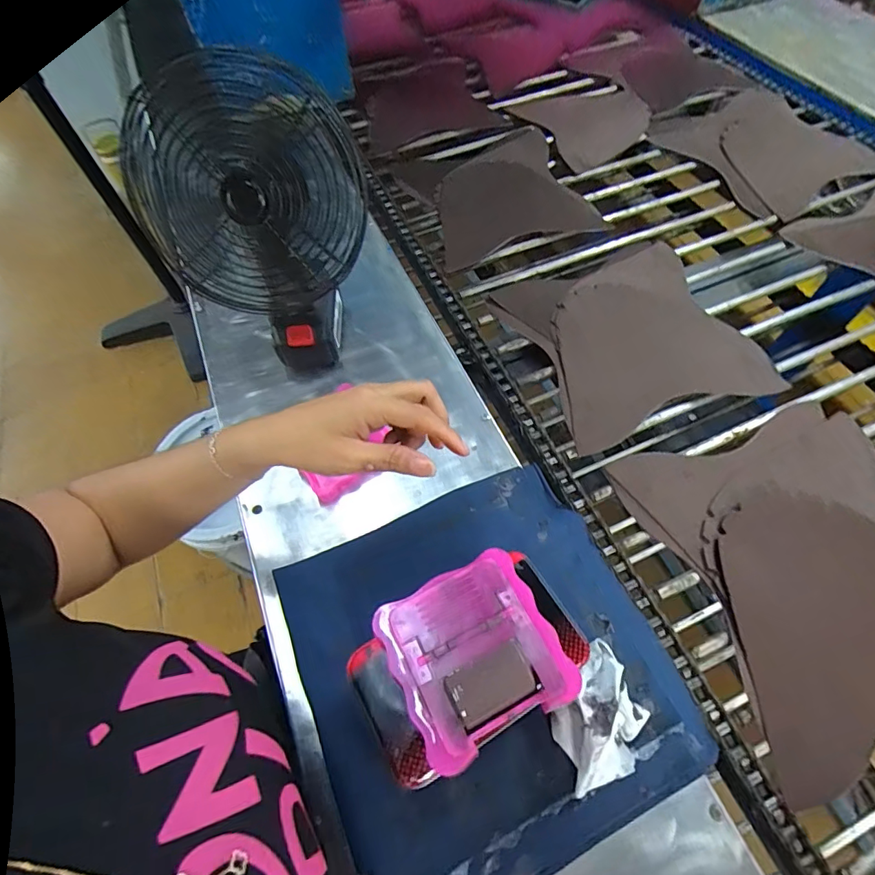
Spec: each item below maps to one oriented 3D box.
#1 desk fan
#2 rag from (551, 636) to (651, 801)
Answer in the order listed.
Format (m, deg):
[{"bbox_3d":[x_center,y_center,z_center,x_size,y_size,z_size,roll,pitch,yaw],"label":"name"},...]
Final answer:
[{"bbox_3d":[-0.172,-0.205,0.518,0.187,0.297,0.111,-5,59,-1],"label":"desk fan"},{"bbox_3d":[0.131,0.227,0.384,0.071,0.055,0.100,30,65,18],"label":"rag"}]

